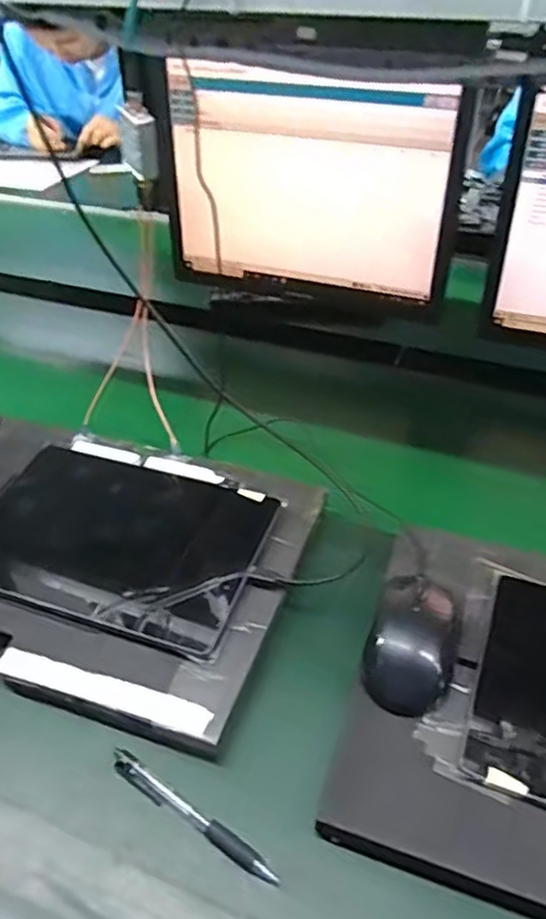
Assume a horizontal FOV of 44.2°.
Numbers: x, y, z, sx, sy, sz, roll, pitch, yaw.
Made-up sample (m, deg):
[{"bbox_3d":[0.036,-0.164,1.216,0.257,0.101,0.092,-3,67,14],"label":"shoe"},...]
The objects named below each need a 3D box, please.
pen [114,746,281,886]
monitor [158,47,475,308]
[{"bbox_3d":[-0.056,0.236,0.448,0.137,0.009,0.015,25,47,27],"label":"pen"},{"bbox_3d":[0.036,-0.322,0.797,0.351,0.249,0.038,14,43,17],"label":"monitor"}]

